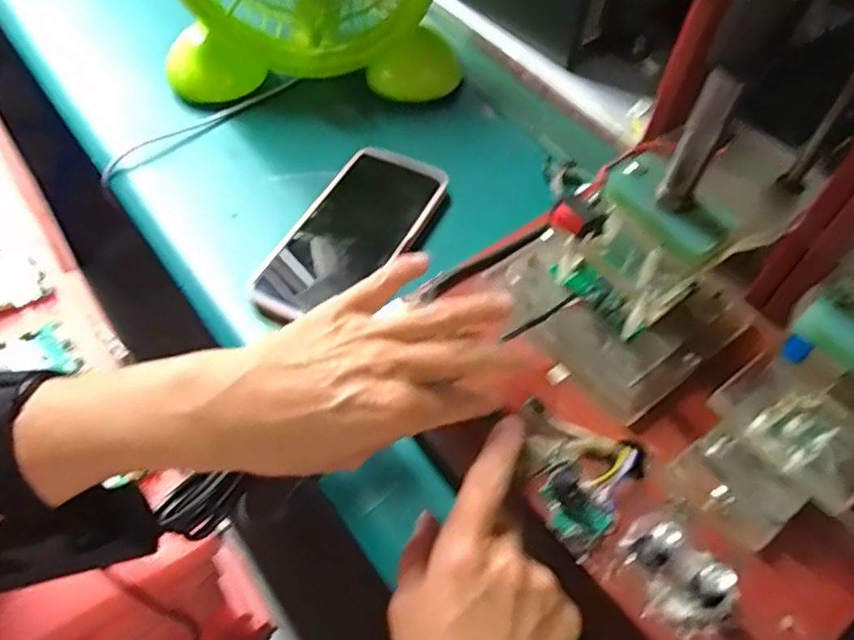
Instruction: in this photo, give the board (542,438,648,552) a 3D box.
[{"bbox_3d":[0.080,0.074,0.297,0.034,0.013,0.061,40,62,23],"label":"board"}]

